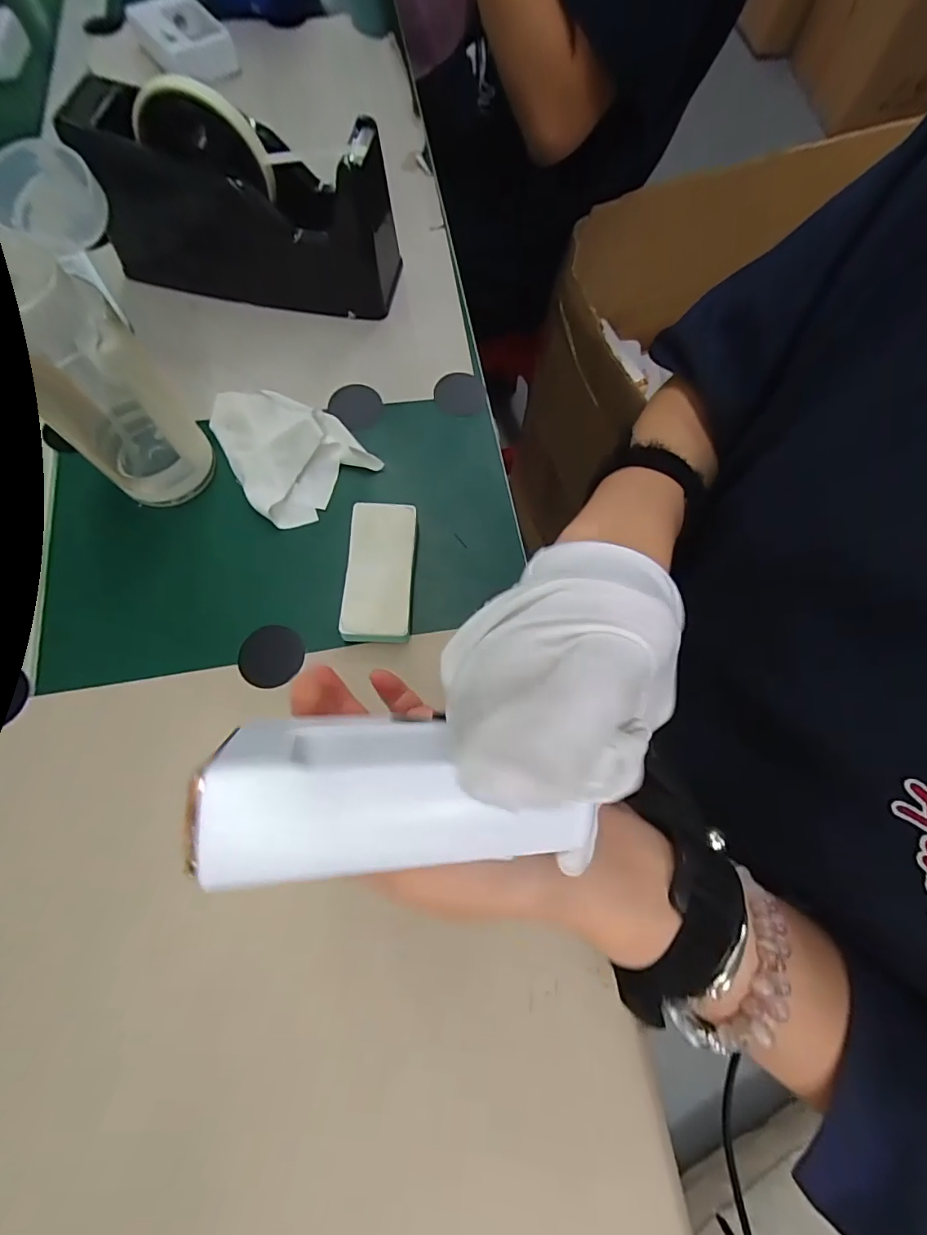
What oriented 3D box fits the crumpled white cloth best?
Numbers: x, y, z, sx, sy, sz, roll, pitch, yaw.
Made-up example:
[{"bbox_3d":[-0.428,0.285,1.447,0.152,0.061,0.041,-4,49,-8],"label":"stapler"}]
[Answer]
[{"bbox_3d":[-0.122,-0.117,0.326,0.079,0.021,0.103,-42,78,-14],"label":"crumpled white cloth"}]

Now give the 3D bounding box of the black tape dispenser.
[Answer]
[{"bbox_3d":[-0.162,-0.292,0.339,0.220,0.099,0.073,8,71,1],"label":"black tape dispenser"}]

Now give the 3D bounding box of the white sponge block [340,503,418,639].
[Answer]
[{"bbox_3d":[-0.051,-0.028,0.299,0.039,0.019,0.090,2,71,-1],"label":"white sponge block"}]

